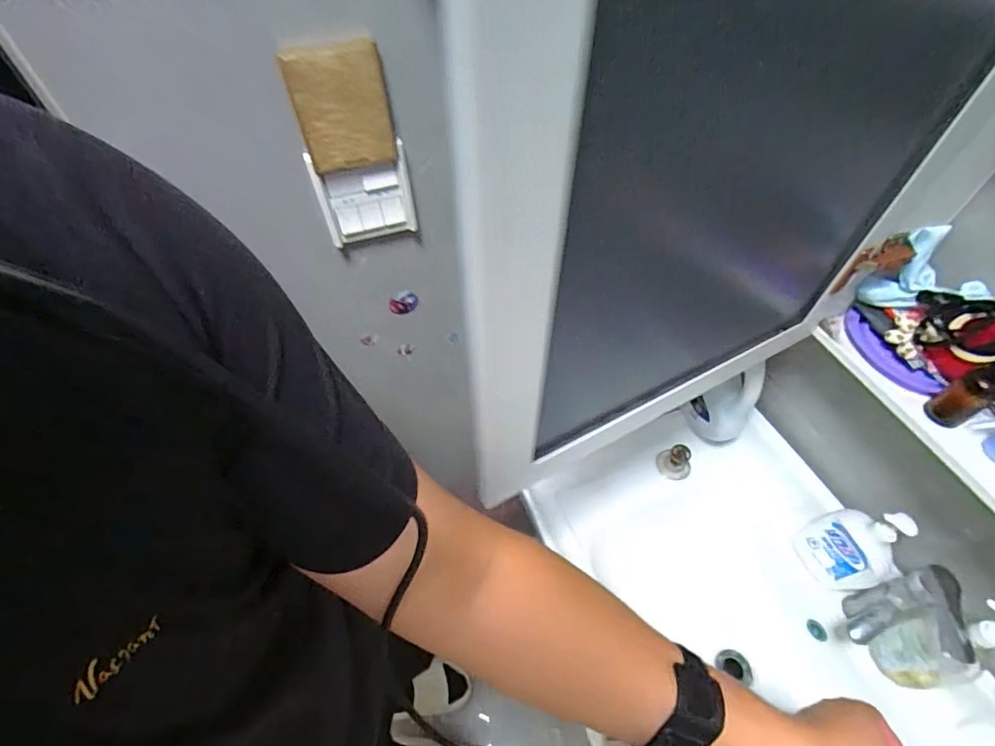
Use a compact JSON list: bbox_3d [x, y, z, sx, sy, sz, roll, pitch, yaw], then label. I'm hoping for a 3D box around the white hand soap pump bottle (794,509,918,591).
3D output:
[{"bbox_3d":[0.535,0.260,0.703,0.059,0.181,0.106,-15,54,-11],"label":"white hand soap pump bottle"}]

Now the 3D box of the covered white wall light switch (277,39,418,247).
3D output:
[{"bbox_3d":[-0.126,-0.191,0.418,0.083,0.169,0.013,-15,55,-11],"label":"covered white wall light switch"}]

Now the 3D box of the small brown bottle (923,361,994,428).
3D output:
[{"bbox_3d":[0.499,0.023,0.494,0.035,0.091,0.034,-23,56,-16],"label":"small brown bottle"}]

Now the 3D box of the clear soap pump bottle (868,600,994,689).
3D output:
[{"bbox_3d":[0.576,0.351,0.595,0.067,0.216,0.085,-21,56,-15],"label":"clear soap pump bottle"}]

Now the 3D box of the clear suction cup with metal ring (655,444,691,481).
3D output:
[{"bbox_3d":[0.333,0.162,0.872,0.062,0.069,0.048,35,61,24],"label":"clear suction cup with metal ring"}]

